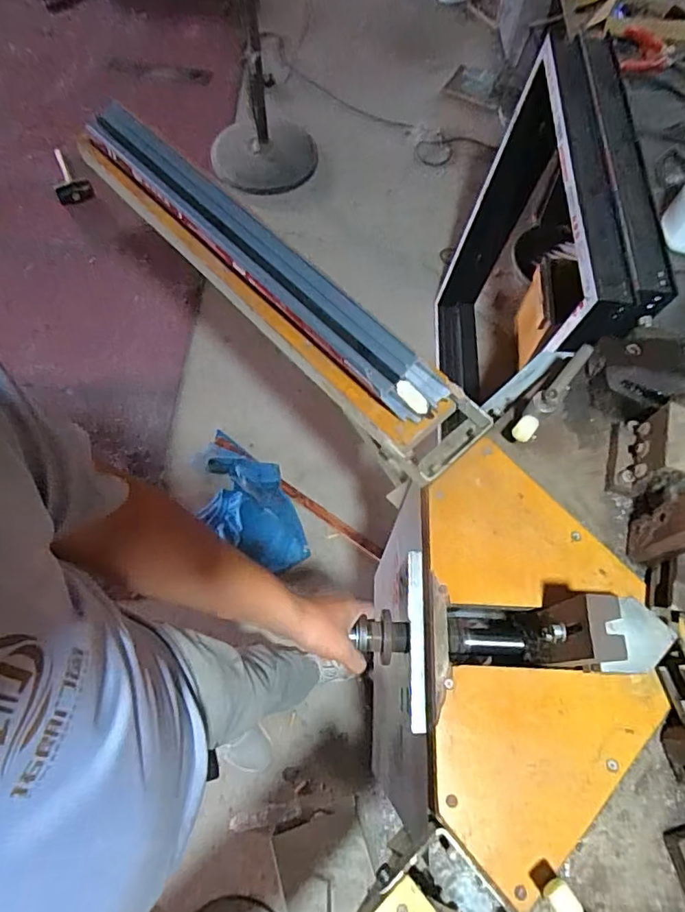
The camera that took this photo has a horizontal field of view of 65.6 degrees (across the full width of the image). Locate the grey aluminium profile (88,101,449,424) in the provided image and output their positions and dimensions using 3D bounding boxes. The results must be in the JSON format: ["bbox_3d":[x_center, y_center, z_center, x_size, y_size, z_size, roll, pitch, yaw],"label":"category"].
[{"bbox_3d":[-0.131,-0.292,0.747,0.087,0.063,0.689,-41,73,-17],"label":"grey aluminium profile"}]

